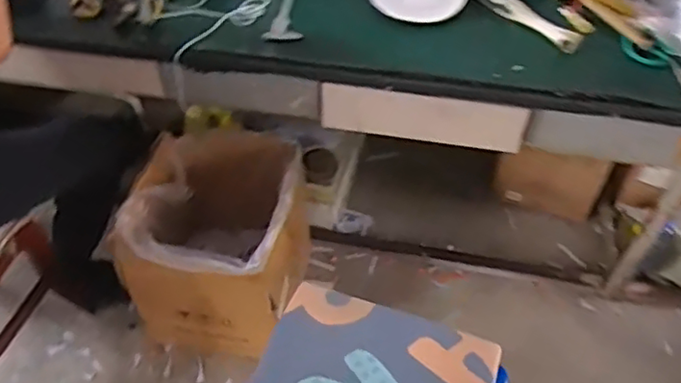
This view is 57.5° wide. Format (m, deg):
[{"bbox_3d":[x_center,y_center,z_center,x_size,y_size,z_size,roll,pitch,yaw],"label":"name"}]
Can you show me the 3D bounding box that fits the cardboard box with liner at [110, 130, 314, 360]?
[{"bbox_3d":[-0.299,0.125,1.566,0.361,0.425,0.418,12,51,10],"label":"cardboard box with liner"}]

